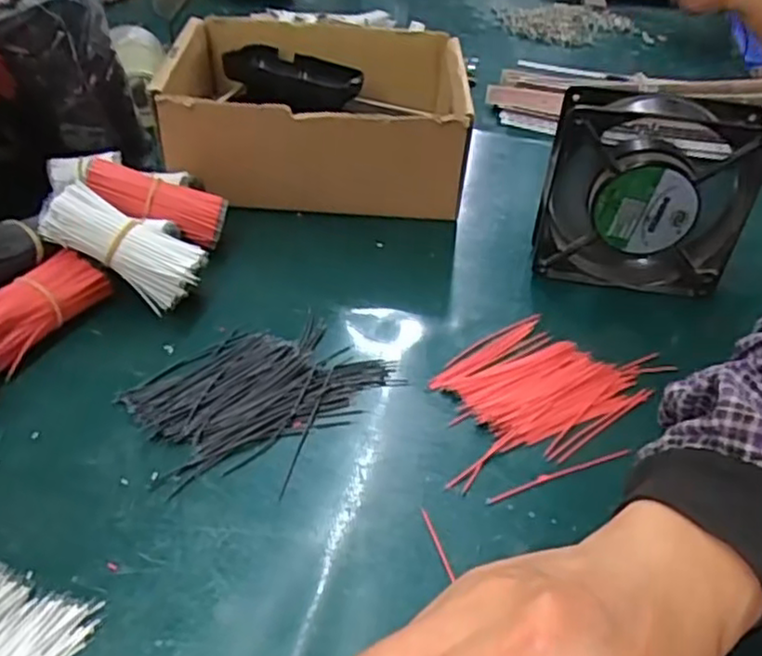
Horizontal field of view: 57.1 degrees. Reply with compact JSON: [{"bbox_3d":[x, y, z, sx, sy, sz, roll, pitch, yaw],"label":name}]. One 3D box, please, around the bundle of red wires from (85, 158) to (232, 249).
[{"bbox_3d":[-0.143,-0.083,0.449,0.085,0.025,0.023,21,35,-15],"label":"bundle of red wires"}]

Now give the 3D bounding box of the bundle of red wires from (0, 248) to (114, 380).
[{"bbox_3d":[-0.194,-0.008,0.385,0.032,0.033,0.090,17,39,16],"label":"bundle of red wires"}]

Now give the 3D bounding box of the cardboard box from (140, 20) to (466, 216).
[{"bbox_3d":[-0.045,-0.166,0.551,0.220,0.089,0.184,3,37,-2],"label":"cardboard box"}]

